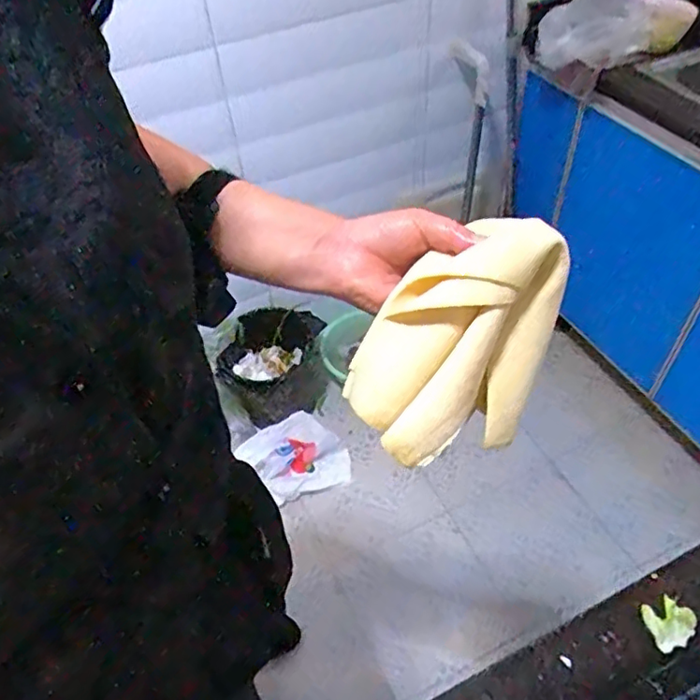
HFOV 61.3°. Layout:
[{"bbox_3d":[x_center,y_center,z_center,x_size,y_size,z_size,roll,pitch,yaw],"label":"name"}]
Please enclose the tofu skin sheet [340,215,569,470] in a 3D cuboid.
[{"bbox_3d":[0.065,-0.009,0.374,0.100,0.102,0.132,30,57,27],"label":"tofu skin sheet"}]

